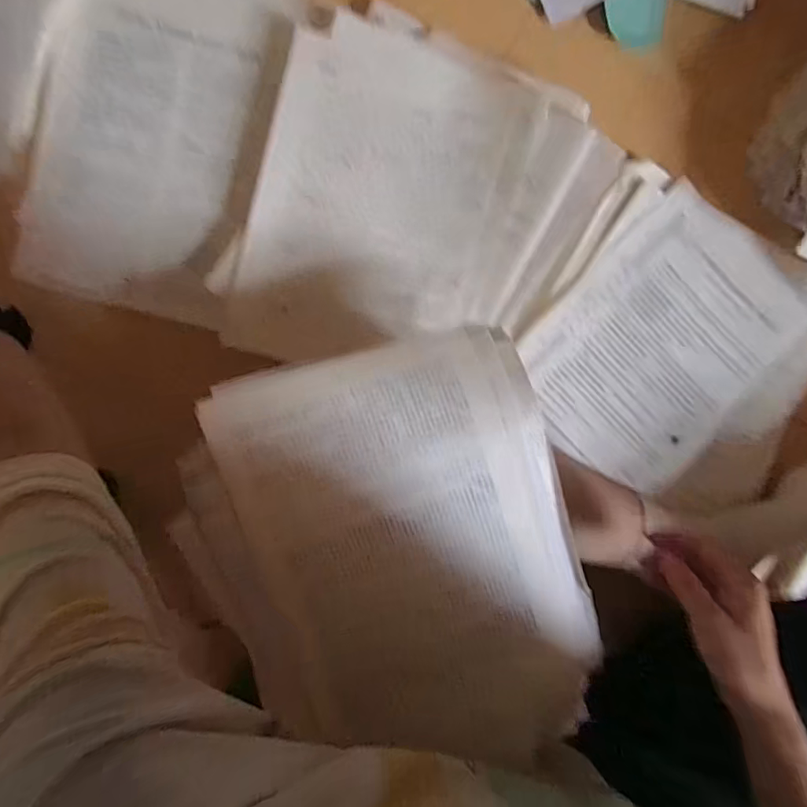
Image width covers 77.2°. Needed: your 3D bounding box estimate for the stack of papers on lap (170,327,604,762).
[{"bbox_3d":[-0.005,0.117,0.370,0.257,0.037,0.307,-17,99,1],"label":"stack of papers on lap"}]

